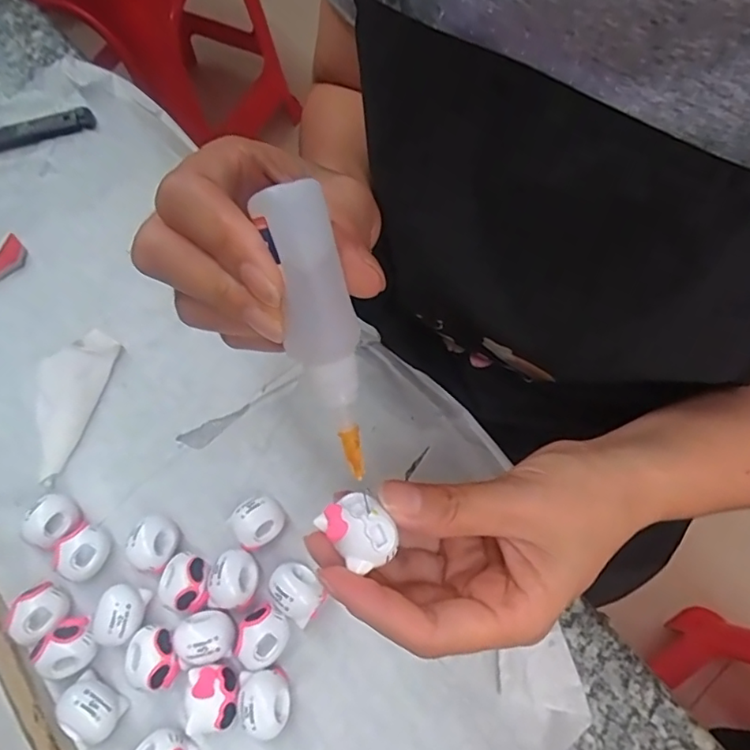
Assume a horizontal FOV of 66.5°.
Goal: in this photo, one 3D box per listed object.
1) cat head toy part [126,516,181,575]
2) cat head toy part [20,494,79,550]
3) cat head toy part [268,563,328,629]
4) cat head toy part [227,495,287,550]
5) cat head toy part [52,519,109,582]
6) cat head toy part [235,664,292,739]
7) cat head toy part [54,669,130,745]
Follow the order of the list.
[{"bbox_3d":[-0.103,0.080,0.270,0.019,0.020,0.025,6,67,4],"label":"cat head toy part"},{"bbox_3d":[-0.154,0.070,0.273,0.020,0.016,0.024,12,67,7],"label":"cat head toy part"},{"bbox_3d":[-0.036,0.099,0.261,0.025,0.019,0.021,36,72,16],"label":"cat head toy part"},{"bbox_3d":[-0.056,0.071,0.274,0.025,0.021,0.021,-39,71,-14],"label":"cat head toy part"},{"bbox_3d":[-0.137,0.083,0.270,0.023,0.020,0.022,-1,66,1],"label":"cat head toy part"},{"bbox_3d":[-0.047,0.138,0.243,0.022,0.019,0.025,1,66,2],"label":"cat head toy part"},{"bbox_3d":[-0.122,0.143,0.243,0.025,0.018,0.022,29,70,13],"label":"cat head toy part"}]

